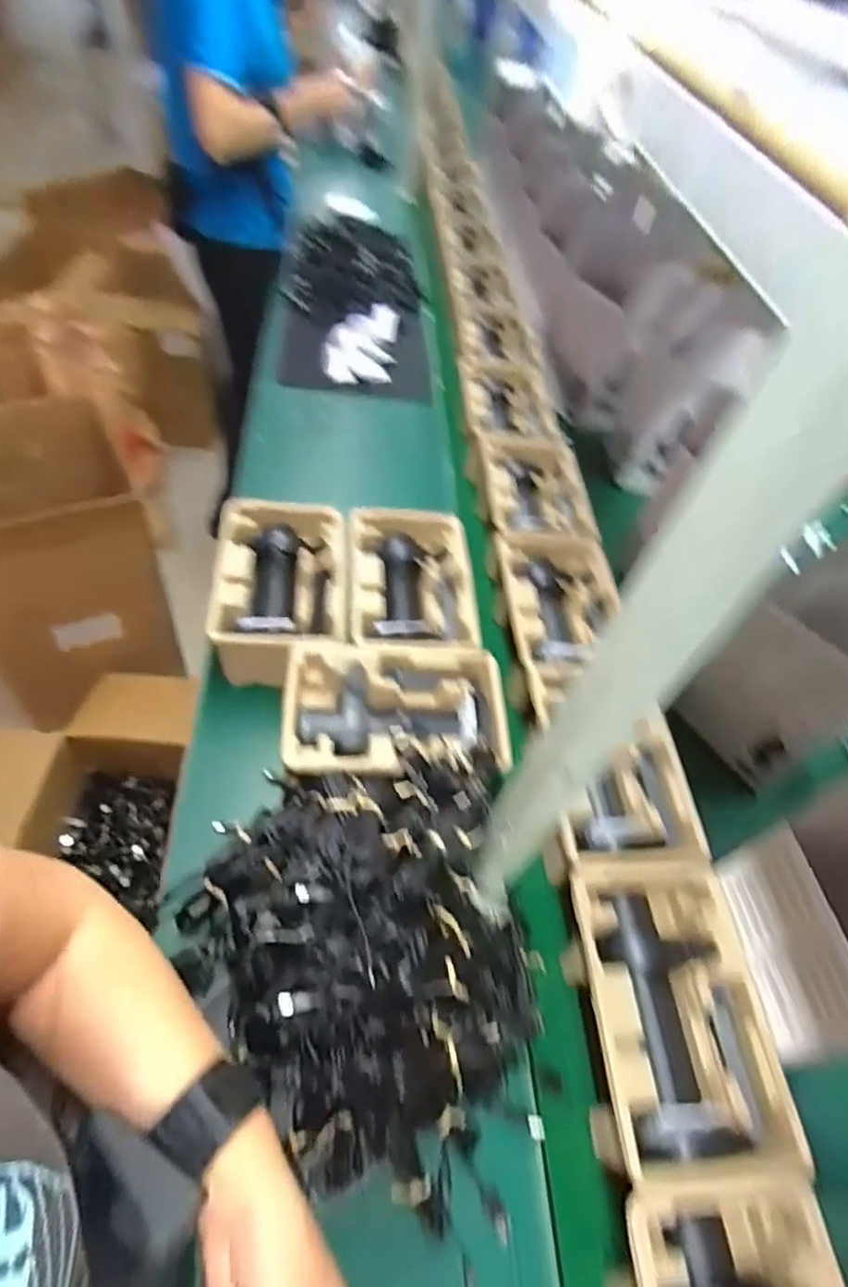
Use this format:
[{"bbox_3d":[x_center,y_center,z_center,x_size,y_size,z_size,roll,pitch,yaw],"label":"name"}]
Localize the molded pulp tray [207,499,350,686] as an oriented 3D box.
[{"bbox_3d":[-0.172,-0.072,0.773,0.148,0.099,0.223,-4,57,-7],"label":"molded pulp tray"}]

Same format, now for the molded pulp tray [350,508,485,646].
[{"bbox_3d":[-0.013,-0.072,0.784,0.155,0.070,0.216,-2,57,-6],"label":"molded pulp tray"}]

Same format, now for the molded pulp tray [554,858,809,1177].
[{"bbox_3d":[0.208,0.316,0.545,0.152,0.069,0.227,-2,57,-6],"label":"molded pulp tray"}]

